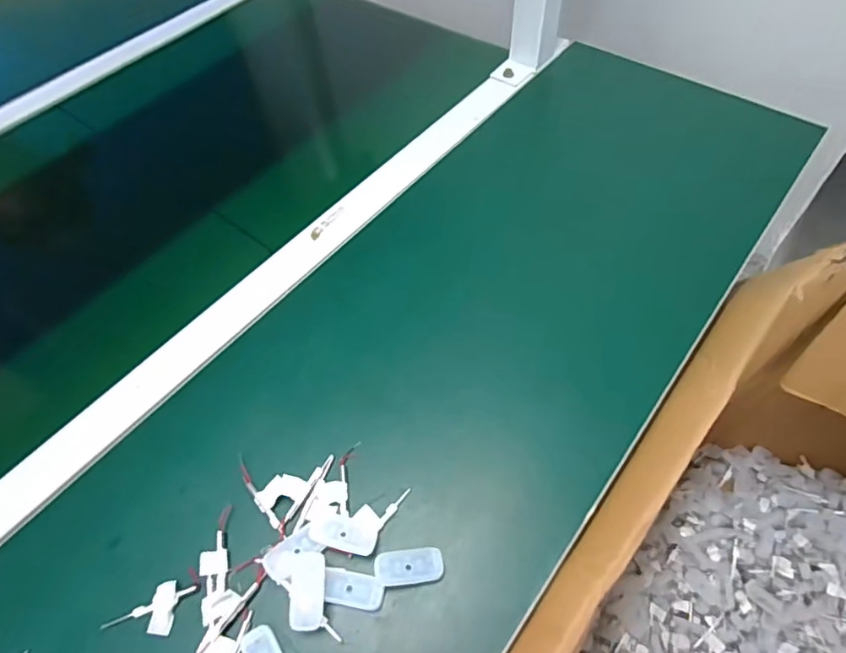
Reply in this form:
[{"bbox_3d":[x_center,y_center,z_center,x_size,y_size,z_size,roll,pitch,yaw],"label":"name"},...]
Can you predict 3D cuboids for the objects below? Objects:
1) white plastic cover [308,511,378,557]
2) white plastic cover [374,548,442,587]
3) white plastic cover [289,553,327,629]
[{"bbox_3d":[-0.053,0.138,0.366,0.046,0.008,0.022,14,58,12],"label":"white plastic cover"},{"bbox_3d":[-0.008,0.155,0.353,0.044,0.004,0.021,-1,68,-12],"label":"white plastic cover"},{"bbox_3d":[-0.072,0.165,0.341,0.020,0.005,0.043,4,58,-11],"label":"white plastic cover"}]

